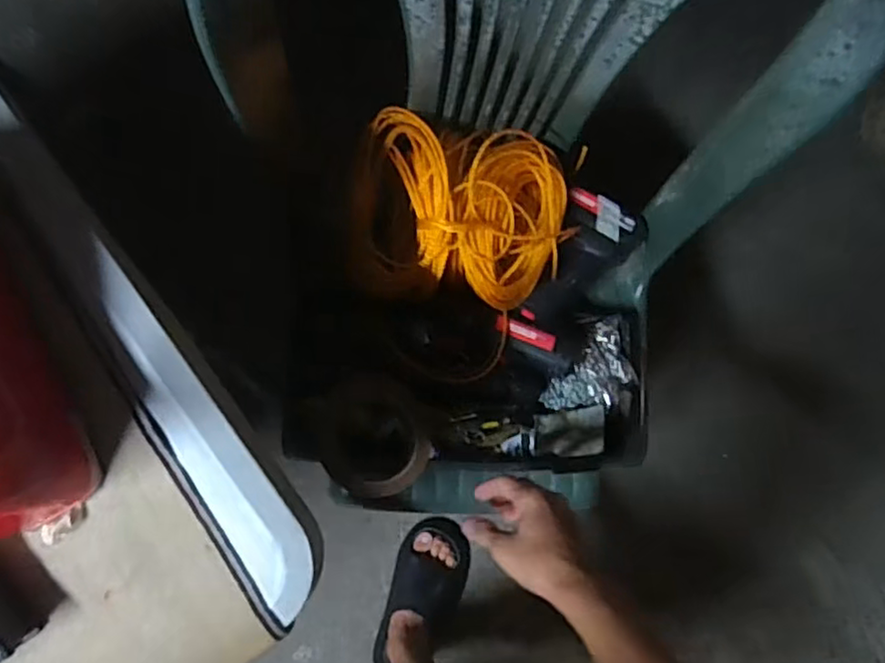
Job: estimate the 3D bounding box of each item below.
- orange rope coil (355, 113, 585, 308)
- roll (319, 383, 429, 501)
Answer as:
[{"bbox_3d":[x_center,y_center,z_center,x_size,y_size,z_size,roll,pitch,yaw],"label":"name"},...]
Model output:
[{"bbox_3d":[0.018,-0.116,0.634,0.211,0.094,0.163,10,86,-7],"label":"orange rope coil"},{"bbox_3d":[-0.069,0.107,0.640,0.100,0.064,0.106,0,88,-7],"label":"roll"}]

